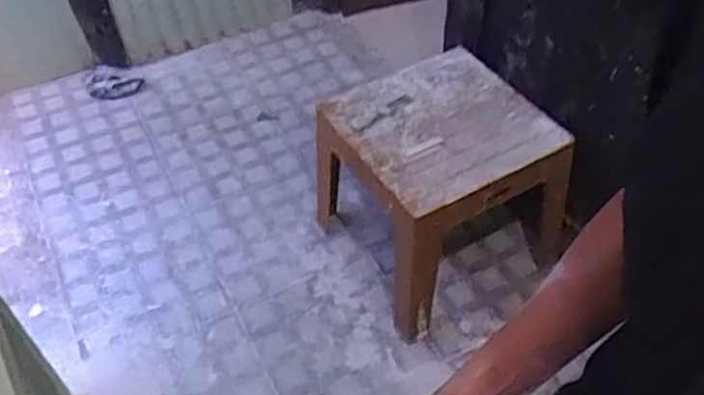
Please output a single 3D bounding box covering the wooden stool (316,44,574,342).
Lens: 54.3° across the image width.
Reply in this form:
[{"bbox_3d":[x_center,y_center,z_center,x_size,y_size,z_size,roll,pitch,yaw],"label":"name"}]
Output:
[{"bbox_3d":[0.208,-0.025,1.757,0.466,0.448,0.481,-24,51,-19],"label":"wooden stool"}]

